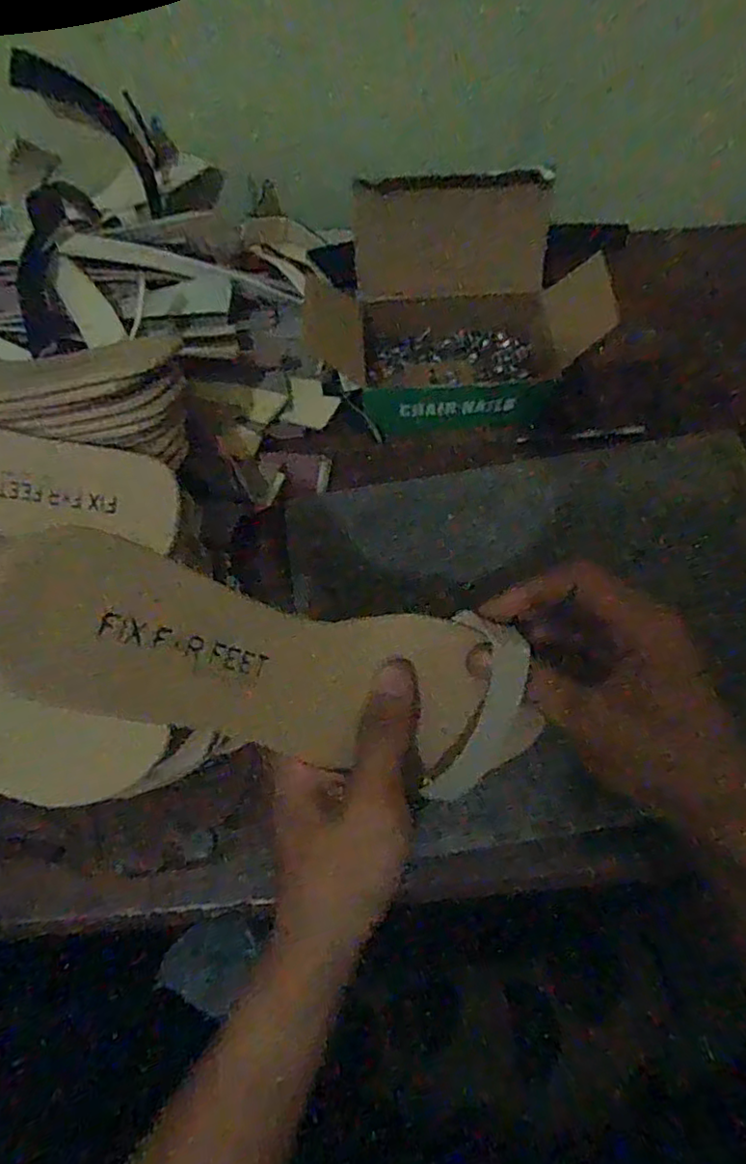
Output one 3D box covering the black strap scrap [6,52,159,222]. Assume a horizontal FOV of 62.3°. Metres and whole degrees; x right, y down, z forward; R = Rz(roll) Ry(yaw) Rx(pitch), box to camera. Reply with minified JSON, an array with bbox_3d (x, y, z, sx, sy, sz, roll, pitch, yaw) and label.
[{"bbox_3d":[-0.161,-0.265,0.362,0.097,0.025,0.026,41,72,-26],"label":"black strap scrap"}]

